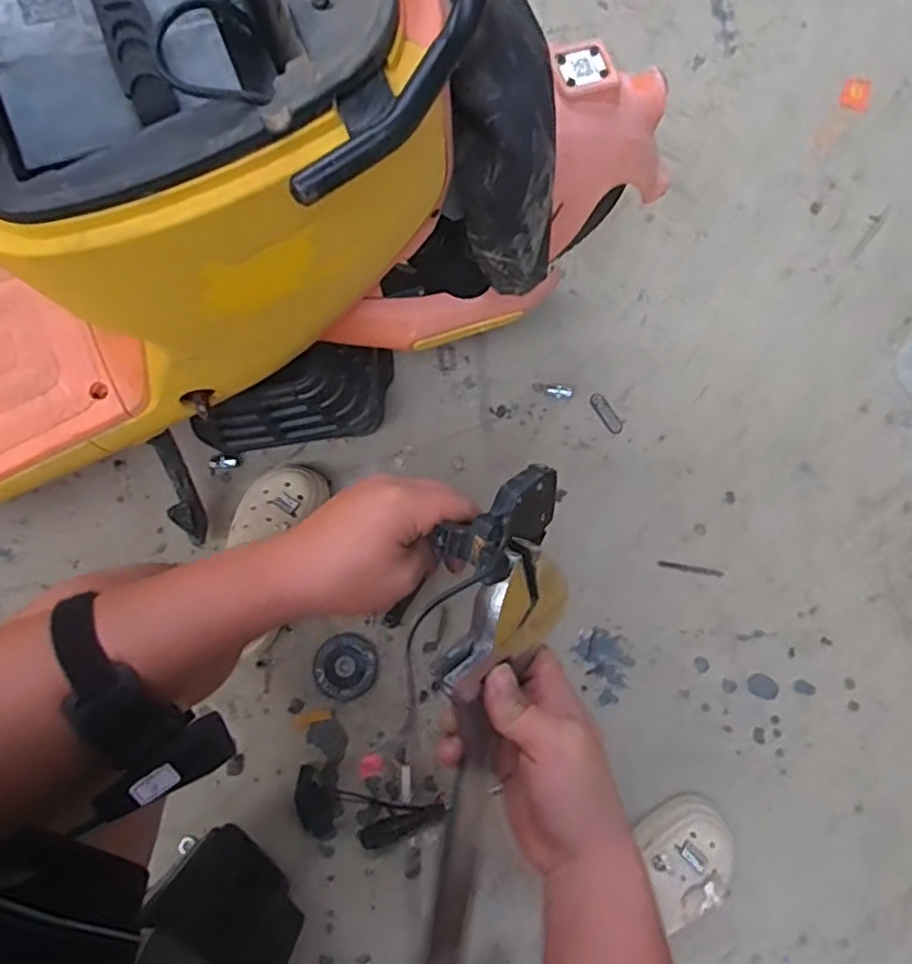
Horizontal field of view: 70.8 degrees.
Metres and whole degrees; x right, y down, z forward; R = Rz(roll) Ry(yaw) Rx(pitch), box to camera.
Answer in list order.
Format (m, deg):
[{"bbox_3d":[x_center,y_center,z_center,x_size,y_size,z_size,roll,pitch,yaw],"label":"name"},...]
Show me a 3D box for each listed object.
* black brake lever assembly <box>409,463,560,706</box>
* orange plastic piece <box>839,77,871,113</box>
[{"bbox_3d":[0.016,0.054,0.368,0.063,0.046,0.144,27,83,8],"label":"black brake lever assembly"},{"bbox_3d":[0.721,-0.697,1.153,0.048,0.006,0.075,23,78,7],"label":"orange plastic piece"}]

